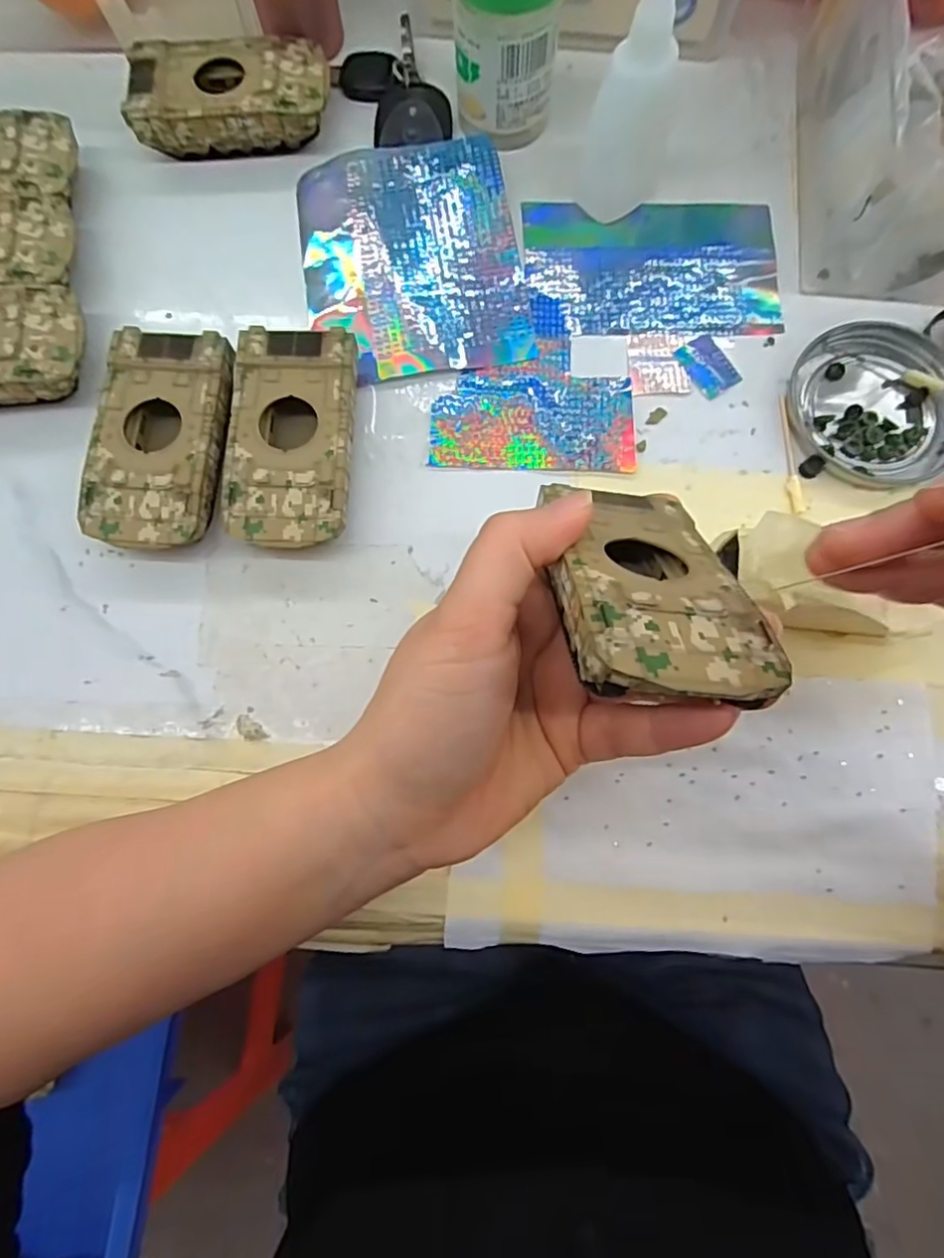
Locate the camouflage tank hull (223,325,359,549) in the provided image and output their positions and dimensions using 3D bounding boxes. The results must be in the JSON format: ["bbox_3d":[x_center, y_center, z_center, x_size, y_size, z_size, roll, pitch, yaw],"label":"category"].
[{"bbox_3d":[-0.076,-0.081,0.266,0.051,0.024,0.096,1,78,1],"label":"camouflage tank hull"}]

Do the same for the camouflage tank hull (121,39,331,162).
[{"bbox_3d":[-0.120,-0.266,0.305,0.094,0.021,0.045,-2,78,0],"label":"camouflage tank hull"}]

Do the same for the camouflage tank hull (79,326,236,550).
[{"bbox_3d":[-0.133,-0.080,0.267,0.052,0.026,0.095,4,78,2],"label":"camouflage tank hull"}]

